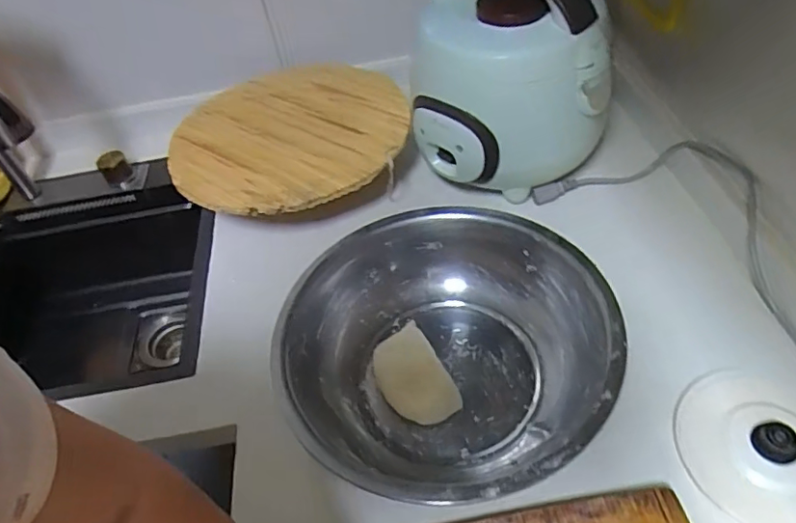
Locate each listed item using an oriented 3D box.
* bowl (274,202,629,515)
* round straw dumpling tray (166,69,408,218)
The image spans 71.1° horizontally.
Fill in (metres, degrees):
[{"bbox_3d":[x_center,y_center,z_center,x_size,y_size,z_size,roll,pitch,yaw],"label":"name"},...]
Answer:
[{"bbox_3d":[0.044,0.088,0.558,0.308,0.111,0.305,-5,47,5],"label":"bowl"},{"bbox_3d":[-0.153,-0.193,0.795,0.324,0.024,0.326,0,49,6],"label":"round straw dumpling tray"}]

